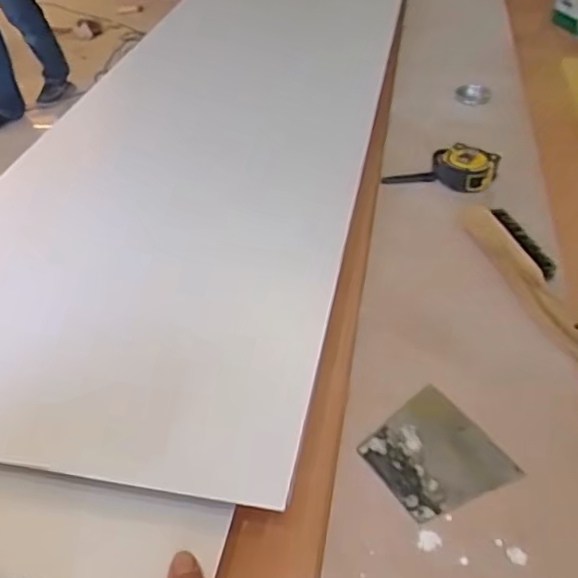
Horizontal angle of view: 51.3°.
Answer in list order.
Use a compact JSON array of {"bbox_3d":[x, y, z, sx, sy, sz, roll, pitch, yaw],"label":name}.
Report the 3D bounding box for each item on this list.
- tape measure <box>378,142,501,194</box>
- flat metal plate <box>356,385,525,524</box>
[{"bbox_3d":[0.206,-0.169,0.812,0.141,0.041,0.076,5,43,12],"label":"tape measure"},{"bbox_3d":[0.120,0.138,0.501,0.098,0.007,0.100,-27,46,-22],"label":"flat metal plate"}]

